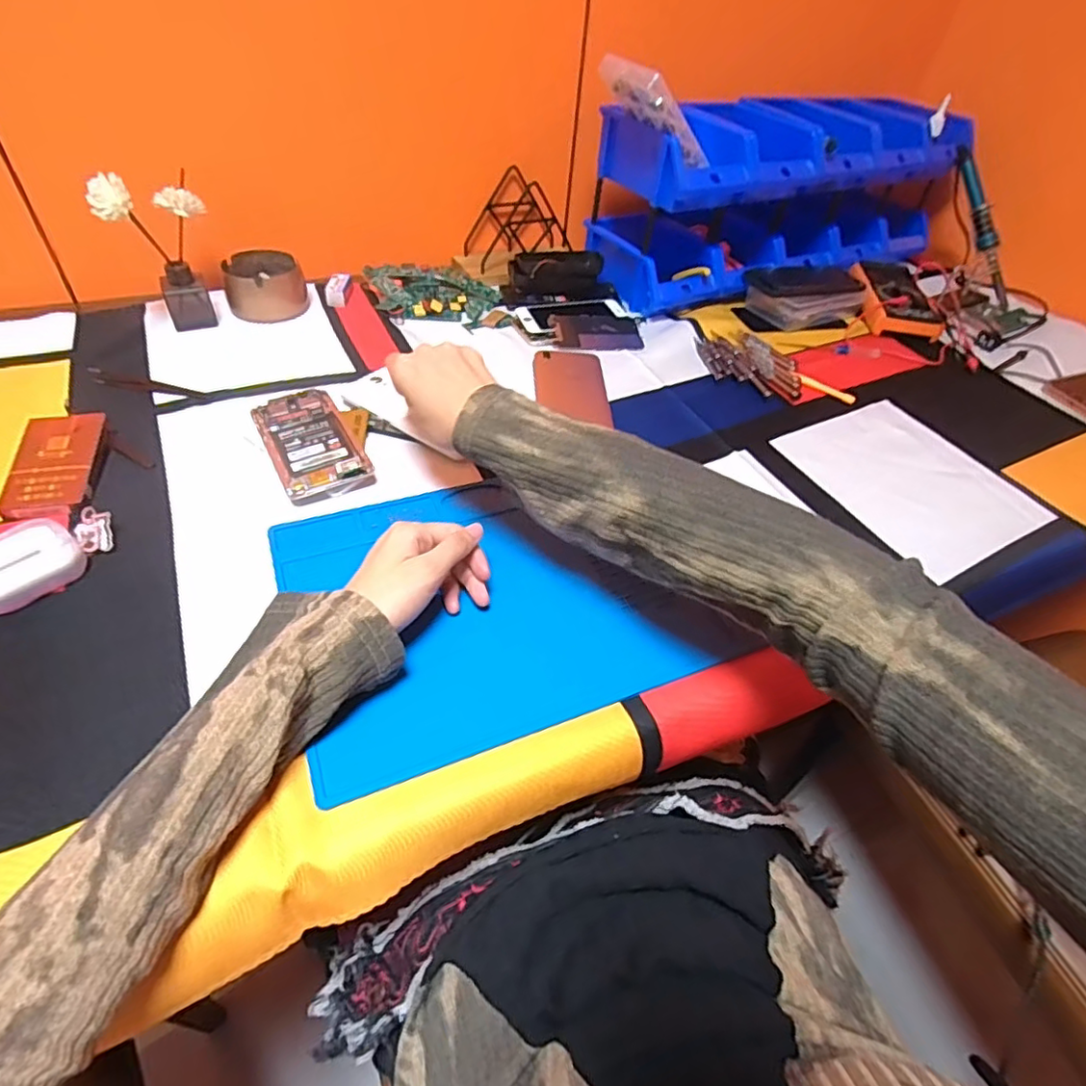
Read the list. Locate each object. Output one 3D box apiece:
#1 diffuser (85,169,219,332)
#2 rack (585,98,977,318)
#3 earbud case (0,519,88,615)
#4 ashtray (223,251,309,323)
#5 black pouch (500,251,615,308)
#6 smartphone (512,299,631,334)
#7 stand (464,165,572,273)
[{"bbox_3d":[-0.387,-0.303,0.620,0.088,0.147,0.089,-17,51,-20],"label":"diffuser"},{"bbox_3d":[0.335,-0.480,0.831,0.543,0.194,0.152,-22,53,-22],"label":"rack"},{"bbox_3d":[-0.352,0.014,0.405,0.049,0.030,0.062,32,52,23],"label":"earbud case"},{"bbox_3d":[-0.323,-0.300,0.701,0.085,0.049,0.084,-16,51,-18],"label":"ashtray"},{"bbox_3d":[0.021,-0.347,0.772,0.140,0.048,0.066,-10,49,-13],"label":"black pouch"},{"bbox_3d":[0.039,-0.282,0.743,0.137,0.008,0.063,-12,50,-14],"label":"smartphone"},{"bbox_3d":[-0.027,-0.428,0.800,0.157,0.097,0.075,-22,53,-22],"label":"stand"}]

